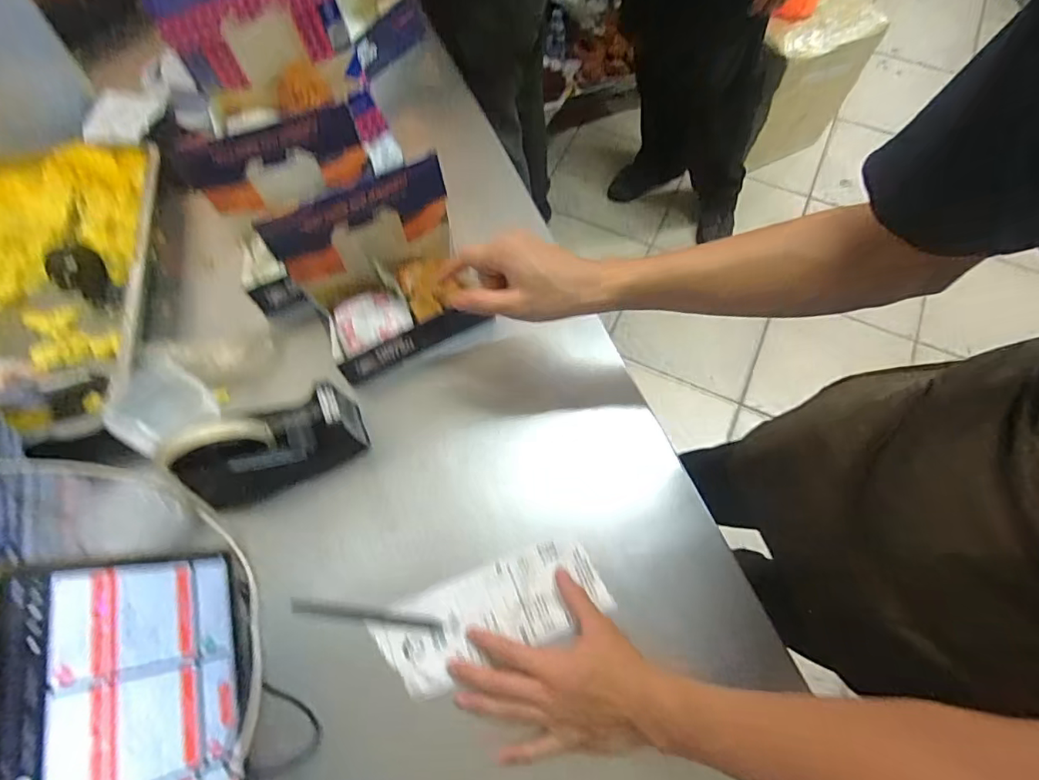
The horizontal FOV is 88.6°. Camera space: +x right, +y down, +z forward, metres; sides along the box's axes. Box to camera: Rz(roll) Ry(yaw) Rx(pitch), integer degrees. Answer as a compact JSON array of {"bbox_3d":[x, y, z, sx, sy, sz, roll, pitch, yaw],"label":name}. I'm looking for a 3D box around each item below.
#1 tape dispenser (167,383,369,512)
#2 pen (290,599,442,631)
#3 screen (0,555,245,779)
[{"bbox_3d":[-0.226,0.052,0.489,0.155,0.102,0.053,-27,70,-11],"label":"tape dispenser"},{"bbox_3d":[-0.139,0.204,0.484,0.137,0.011,0.012,6,67,3],"label":"pen"},{"bbox_3d":[-0.276,0.241,0.382,0.008,0.162,0.234,-29,64,25],"label":"screen"}]

